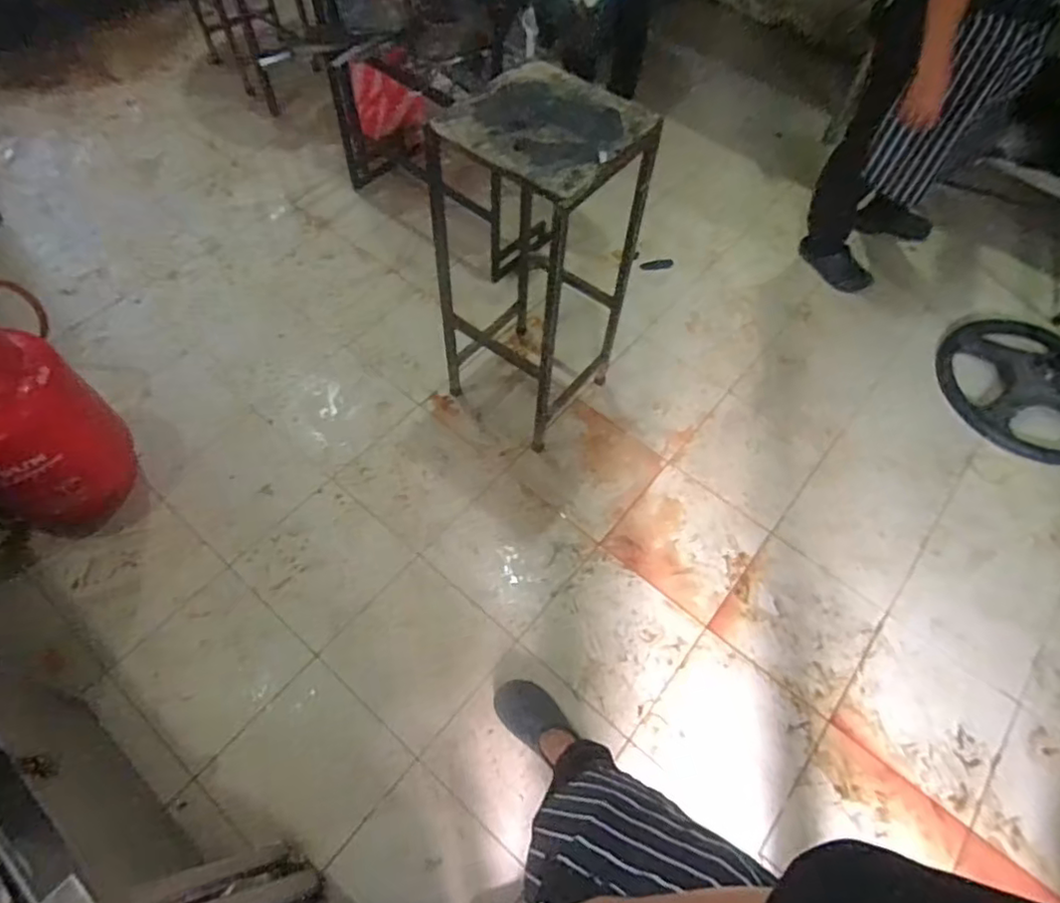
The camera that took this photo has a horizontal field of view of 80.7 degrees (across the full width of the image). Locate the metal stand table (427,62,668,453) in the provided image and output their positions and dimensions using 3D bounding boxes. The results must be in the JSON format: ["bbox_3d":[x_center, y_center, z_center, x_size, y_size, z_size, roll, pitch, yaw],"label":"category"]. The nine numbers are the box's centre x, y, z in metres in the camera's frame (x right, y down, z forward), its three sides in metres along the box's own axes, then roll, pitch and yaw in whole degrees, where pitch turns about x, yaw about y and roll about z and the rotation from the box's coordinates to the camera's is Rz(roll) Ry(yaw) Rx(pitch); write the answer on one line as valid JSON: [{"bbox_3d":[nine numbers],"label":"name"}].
[{"bbox_3d":[0.012,-0.371,1.343,0.318,0.724,0.322,35,64,17],"label":"metal stand table"}]

